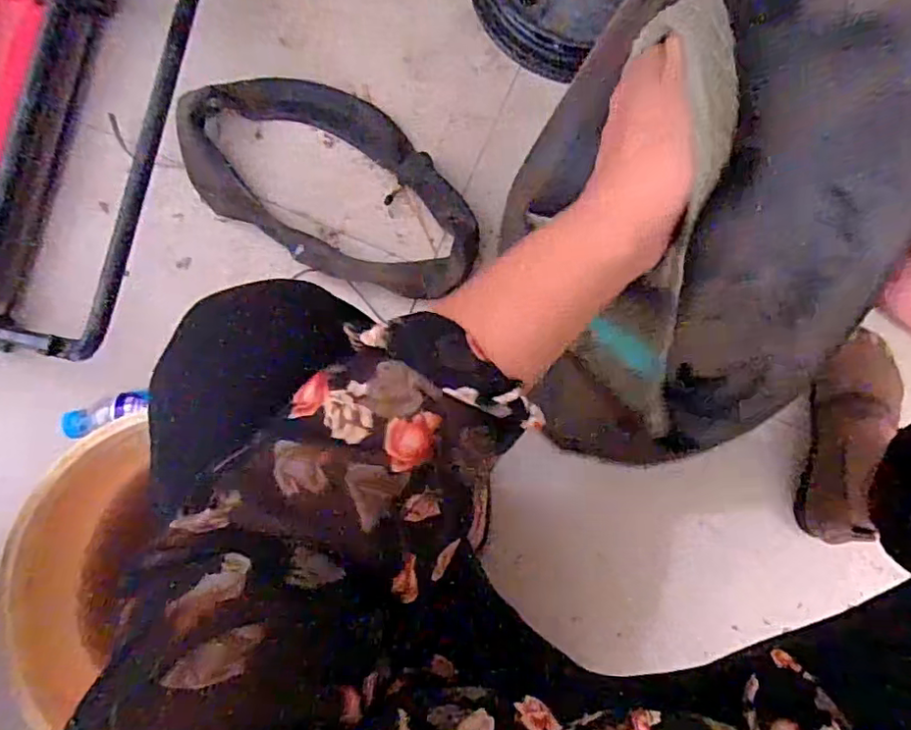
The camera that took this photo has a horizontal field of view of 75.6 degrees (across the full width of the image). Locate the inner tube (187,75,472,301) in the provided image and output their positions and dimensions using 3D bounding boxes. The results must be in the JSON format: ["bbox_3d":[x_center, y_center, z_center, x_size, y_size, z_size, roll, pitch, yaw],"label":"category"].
[{"bbox_3d":[-0.148,-0.236,0.738,0.392,0.054,0.221,31,86,5],"label":"inner tube"}]

